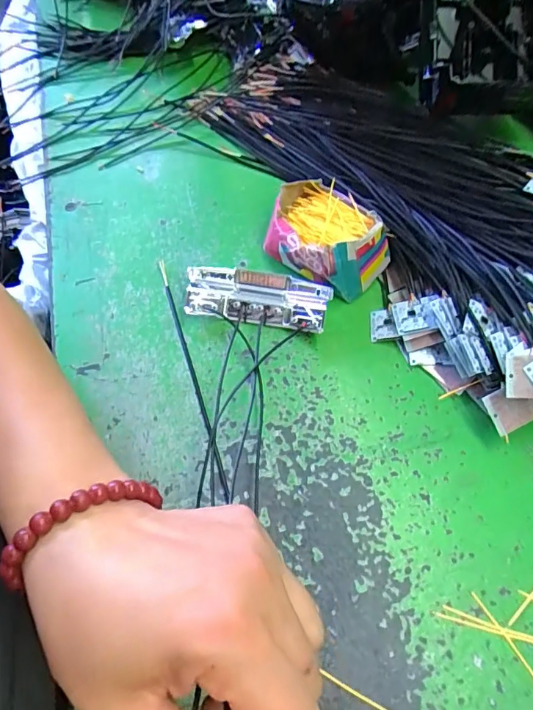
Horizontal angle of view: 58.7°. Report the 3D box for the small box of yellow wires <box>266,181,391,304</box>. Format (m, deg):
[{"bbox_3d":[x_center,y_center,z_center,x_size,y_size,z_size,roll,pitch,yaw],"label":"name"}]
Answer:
[{"bbox_3d":[0.043,-0.091,0.345,0.072,0.043,0.094,-38,68,-18],"label":"small box of yellow wires"}]

